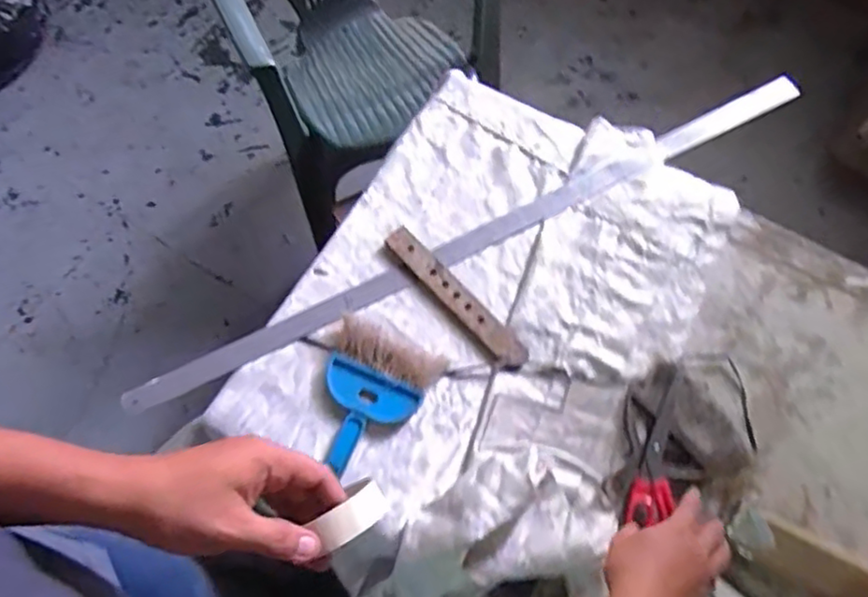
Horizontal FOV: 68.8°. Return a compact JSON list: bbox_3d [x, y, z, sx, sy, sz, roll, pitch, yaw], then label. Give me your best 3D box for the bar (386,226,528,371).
[{"bbox_3d":[0.028,-0.003,0.812,0.044,0.011,0.238,-41,74,-16],"label":"bar"}]

